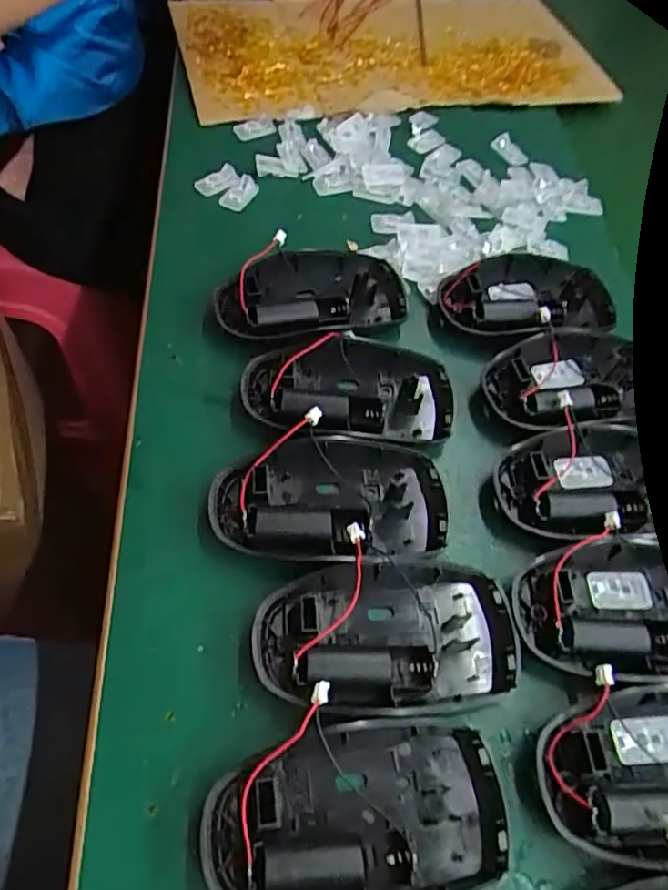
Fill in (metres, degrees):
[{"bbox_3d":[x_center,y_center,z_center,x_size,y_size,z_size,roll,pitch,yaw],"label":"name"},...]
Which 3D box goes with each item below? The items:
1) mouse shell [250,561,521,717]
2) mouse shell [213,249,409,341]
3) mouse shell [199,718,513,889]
[{"bbox_3d":[0.022,0.077,0.243,0.104,0.018,0.057,-3,59,-4],"label":"mouse shell"},{"bbox_3d":[-0.011,-0.082,0.336,0.104,0.020,0.061,-6,59,-6],"label":"mouse shell"},{"bbox_3d":[0.008,0.129,0.209,0.102,0.018,0.057,-7,59,-7],"label":"mouse shell"}]

